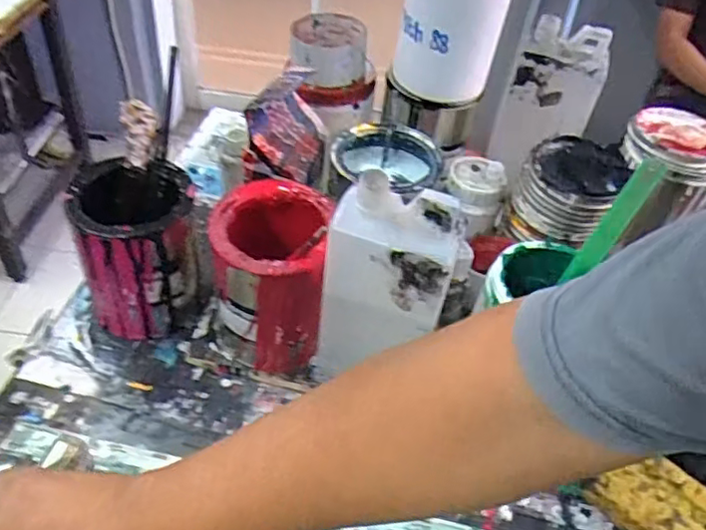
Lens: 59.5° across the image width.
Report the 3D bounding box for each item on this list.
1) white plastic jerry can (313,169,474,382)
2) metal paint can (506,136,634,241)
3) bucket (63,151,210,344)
[{"bbox_3d":[0.027,0.025,0.492,0.102,0.192,0.063,17,47,9],"label":"white plastic jerry can"},{"bbox_3d":[0.221,-0.077,0.645,0.093,0.083,0.093,4,46,-4],"label":"metal paint can"},{"bbox_3d":[-0.196,-0.008,0.583,0.102,0.145,0.096,4,46,-4],"label":"bucket"}]

